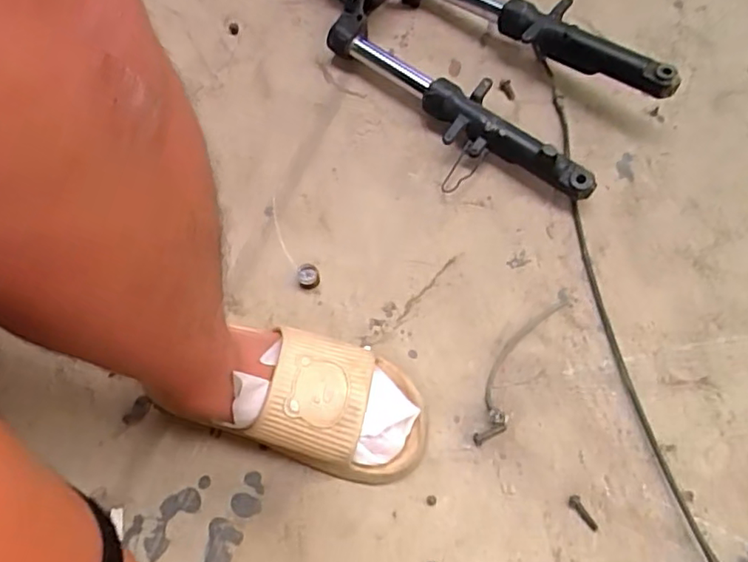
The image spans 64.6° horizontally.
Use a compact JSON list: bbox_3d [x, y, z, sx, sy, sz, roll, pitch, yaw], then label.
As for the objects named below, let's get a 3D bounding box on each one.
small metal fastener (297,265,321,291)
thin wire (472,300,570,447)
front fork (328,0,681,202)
[{"bbox_3d":[-0.070,-0.004,0.636,0.023,0.013,0.026,-11,68,-2],"label":"small metal fastener"},{"bbox_3d":[0.141,0.083,0.590,0.037,0.012,0.175,27,72,13],"label":"thin wire"},{"bbox_3d":[0.022,-0.355,0.726,0.677,0.100,0.205,39,75,17],"label":"front fork"}]

